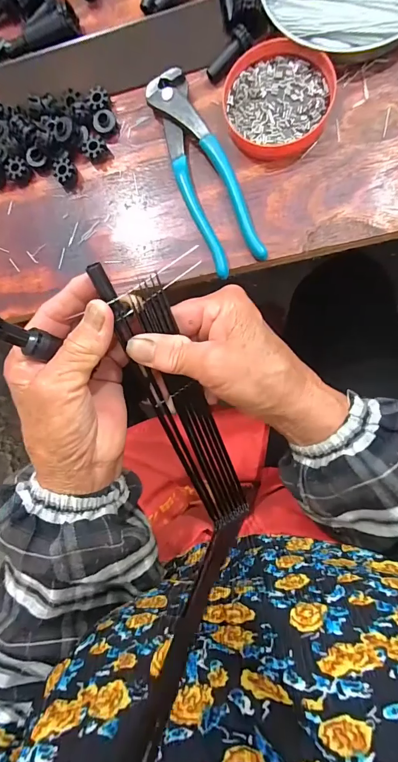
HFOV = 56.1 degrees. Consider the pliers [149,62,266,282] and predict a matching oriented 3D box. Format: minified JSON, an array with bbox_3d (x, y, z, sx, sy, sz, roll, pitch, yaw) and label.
[{"bbox_3d":[0.002,-0.161,0.289,0.039,0.017,0.163,-22,85,8],"label":"pliers"}]

